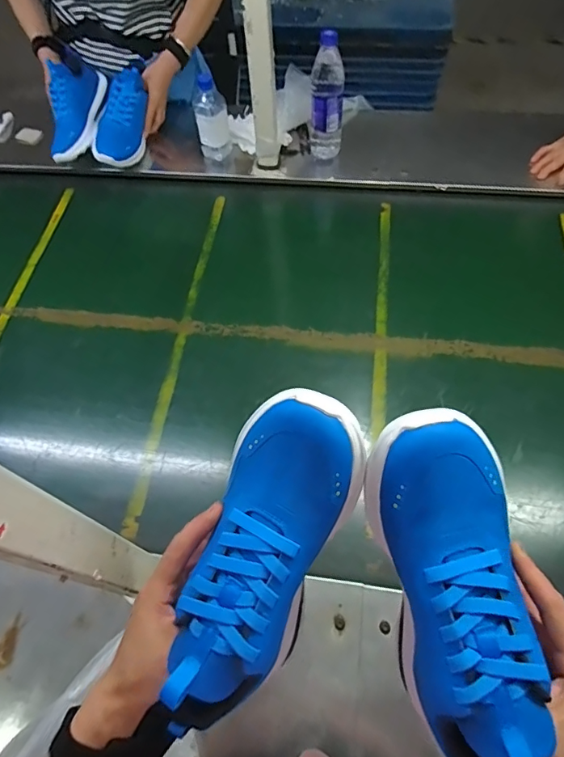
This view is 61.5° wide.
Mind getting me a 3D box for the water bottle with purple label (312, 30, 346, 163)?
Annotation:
[{"bbox_3d":[0.093,-0.551,0.959,0.062,0.240,0.058,0,59,3],"label":"water bottle with purple label"}]

